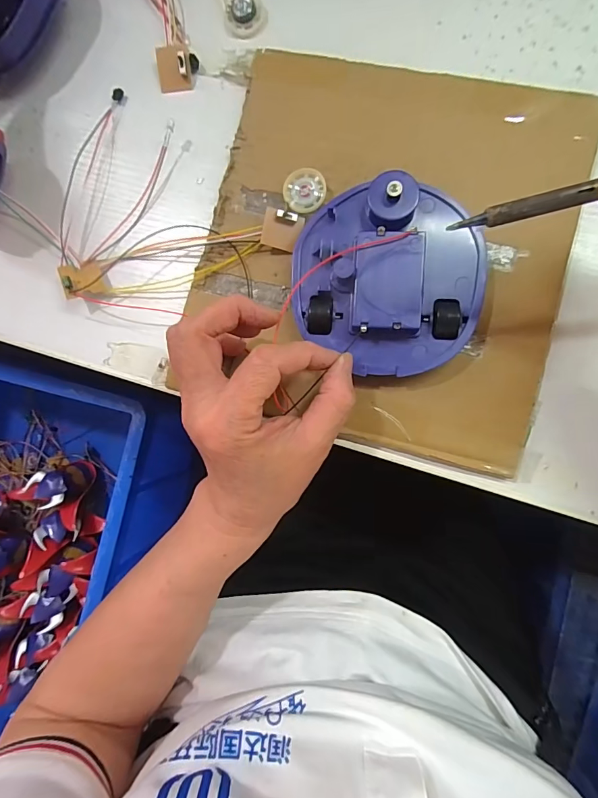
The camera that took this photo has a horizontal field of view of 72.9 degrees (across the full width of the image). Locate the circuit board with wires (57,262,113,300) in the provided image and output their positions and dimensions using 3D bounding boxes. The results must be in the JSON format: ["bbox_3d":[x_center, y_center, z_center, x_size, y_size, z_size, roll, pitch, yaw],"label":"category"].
[{"bbox_3d":[-0.141,-0.079,0.267,0.028,0.004,0.023,-20,80,-25],"label":"circuit board with wires"}]

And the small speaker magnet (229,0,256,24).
[{"bbox_3d":[-0.036,-0.252,0.262,0.016,0.010,0.013,-14,86,5],"label":"small speaker magnet"}]

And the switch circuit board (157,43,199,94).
[{"bbox_3d":[-0.080,-0.220,0.267,0.027,0.012,0.026,-2,87,6],"label":"switch circuit board"}]

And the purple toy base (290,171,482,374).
[{"bbox_3d":[0.049,-0.067,0.232,0.103,0.027,0.103,0,88,6],"label":"purple toy base"}]

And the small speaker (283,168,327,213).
[{"bbox_3d":[0.004,-0.127,0.250,0.025,0.009,0.027,2,88,6],"label":"small speaker"}]

